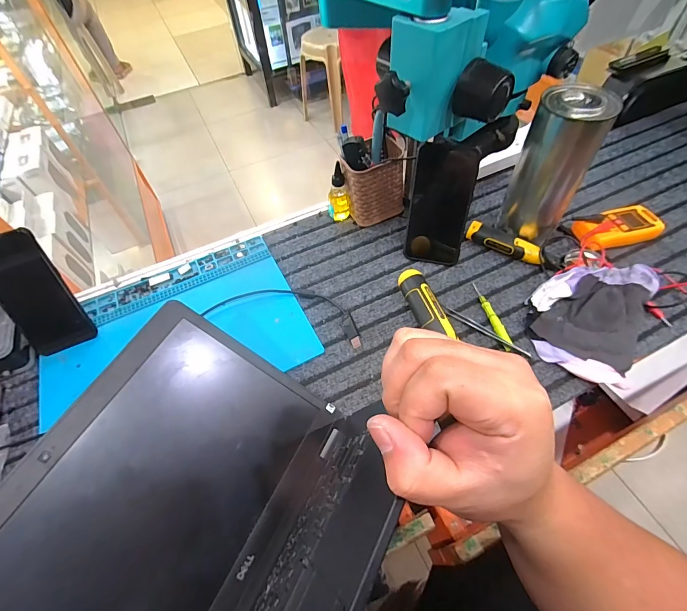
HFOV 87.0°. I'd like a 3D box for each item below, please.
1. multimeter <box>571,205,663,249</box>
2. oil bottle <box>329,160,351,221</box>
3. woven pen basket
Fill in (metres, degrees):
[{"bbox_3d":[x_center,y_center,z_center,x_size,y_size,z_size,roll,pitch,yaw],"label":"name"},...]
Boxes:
[{"bbox_3d":[0.400,-0.111,0.537,0.127,0.039,0.063,-18,55,-7],"label":"multimeter"},{"bbox_3d":[-0.008,-0.181,0.580,0.031,0.094,0.027,-7,54,0],"label":"oil bottle"},{"bbox_3d":[0.049,-0.193,0.574,0.097,0.105,0.080,-7,54,0],"label":"woven pen basket"}]

